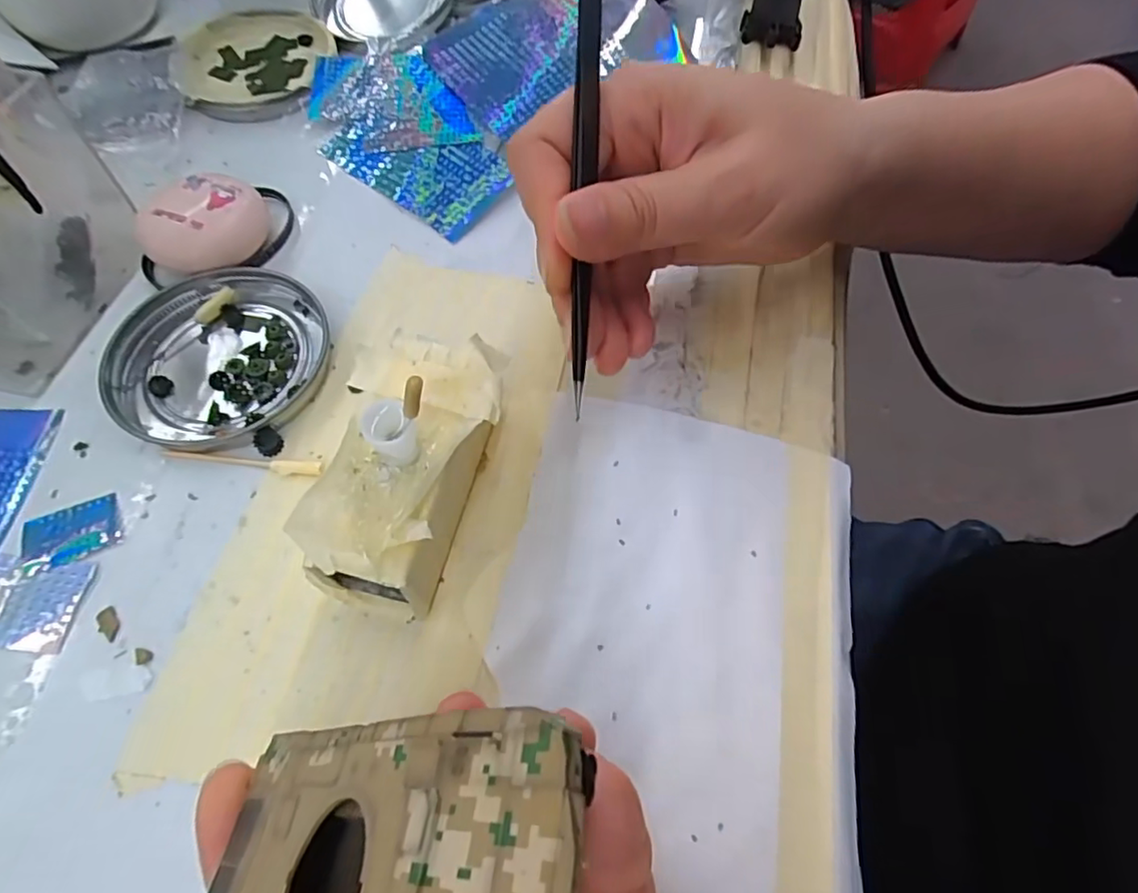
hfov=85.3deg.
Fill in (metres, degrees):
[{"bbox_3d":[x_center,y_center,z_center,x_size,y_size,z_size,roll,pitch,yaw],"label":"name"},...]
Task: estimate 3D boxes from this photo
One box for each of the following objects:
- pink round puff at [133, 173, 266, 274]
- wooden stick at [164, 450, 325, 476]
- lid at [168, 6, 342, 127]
[{"bbox_3d":[-0.146,-0.088,0.252,0.037,0.024,0.046,35,68,17],"label":"pink round puff"},{"bbox_3d":[-0.114,0.005,0.214,0.057,0.004,0.005,4,63,2],"label":"wooden stick"},{"bbox_3d":[-0.160,-0.197,0.319,0.076,0.013,0.079,0,63,0],"label":"lid"}]

